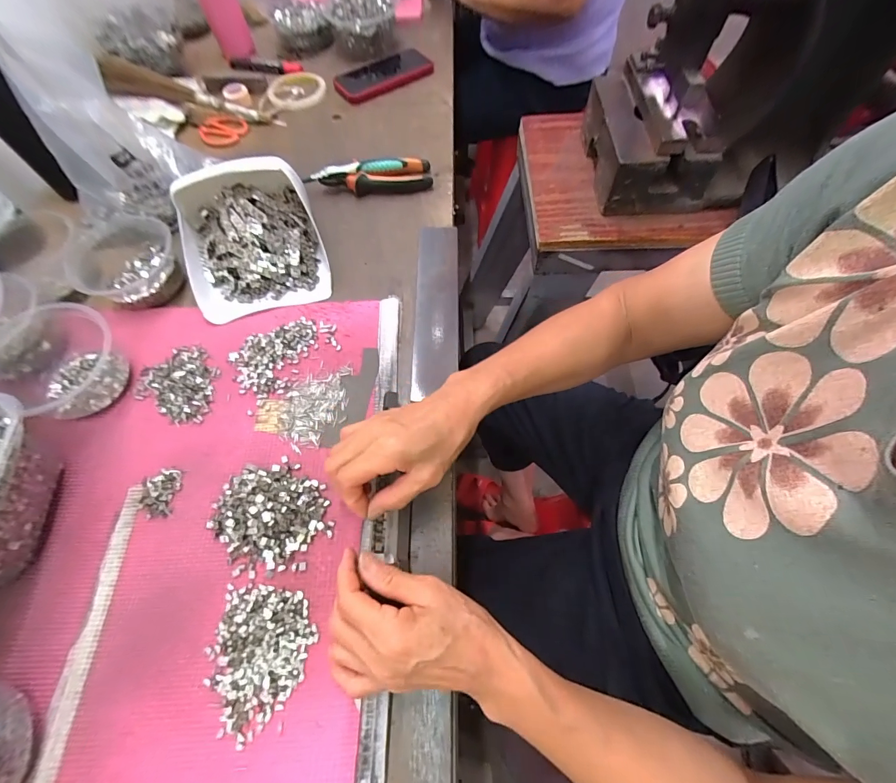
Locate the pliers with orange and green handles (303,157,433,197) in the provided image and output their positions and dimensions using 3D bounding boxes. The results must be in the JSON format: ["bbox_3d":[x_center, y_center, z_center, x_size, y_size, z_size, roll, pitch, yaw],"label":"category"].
[{"bbox_3d":[-0.110,-0.300,0.551,0.172,0.036,0.050,-5,64,-1],"label":"pliers with orange and green handles"}]

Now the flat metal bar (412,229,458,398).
[{"bbox_3d":[-0.013,-0.106,0.456,0.050,0.009,0.235,0,64,2],"label":"flat metal bar"}]

